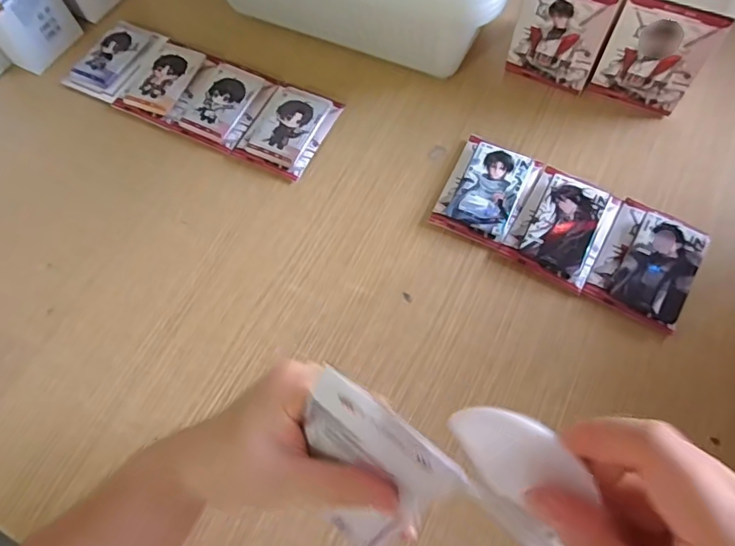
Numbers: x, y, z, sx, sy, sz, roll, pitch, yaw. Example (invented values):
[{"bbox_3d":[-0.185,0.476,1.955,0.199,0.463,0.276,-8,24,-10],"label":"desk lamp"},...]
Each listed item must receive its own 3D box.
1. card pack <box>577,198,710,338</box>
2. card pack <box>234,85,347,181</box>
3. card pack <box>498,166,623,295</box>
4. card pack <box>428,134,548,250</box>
[{"bbox_3d":[0.229,-0.010,0.418,0.070,0.025,0.100,27,68,15],"label":"card pack"},{"bbox_3d":[-0.079,-0.141,0.499,0.074,0.024,0.090,24,67,14],"label":"card pack"},{"bbox_3d":[0.167,-0.041,0.436,0.072,0.024,0.097,28,68,16],"label":"card pack"},{"bbox_3d":[0.105,-0.074,0.456,0.071,0.023,0.097,25,67,15],"label":"card pack"}]

